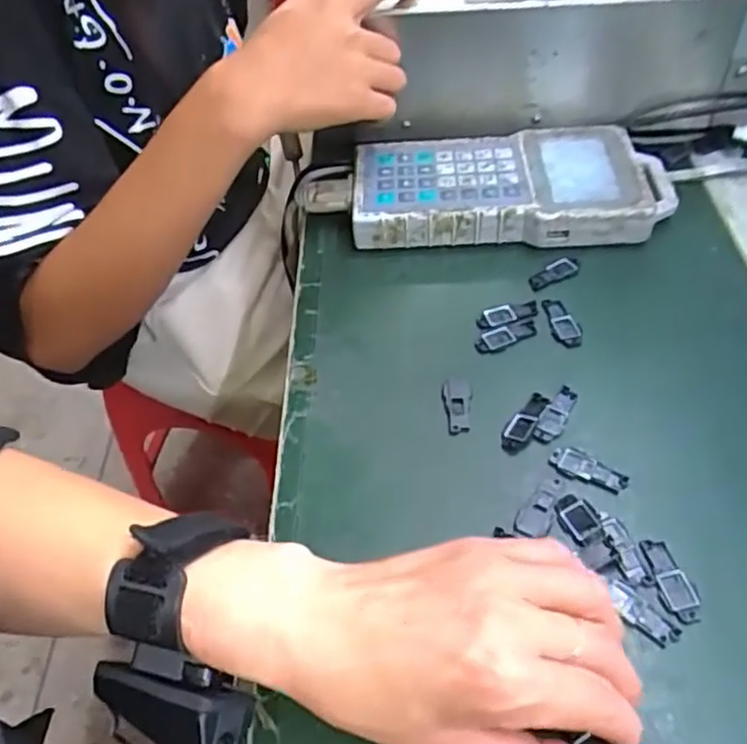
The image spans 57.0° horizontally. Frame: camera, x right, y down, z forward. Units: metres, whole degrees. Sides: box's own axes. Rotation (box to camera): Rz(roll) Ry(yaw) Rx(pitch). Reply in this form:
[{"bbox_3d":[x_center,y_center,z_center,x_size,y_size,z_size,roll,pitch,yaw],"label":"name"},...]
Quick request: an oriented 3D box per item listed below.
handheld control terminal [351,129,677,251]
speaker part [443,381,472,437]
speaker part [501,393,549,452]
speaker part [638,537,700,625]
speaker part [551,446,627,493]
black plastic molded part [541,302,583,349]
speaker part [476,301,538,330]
[{"bbox_3d":[0.099,-0.134,0.502,0.222,0.031,0.101,-1,50,5],"label":"handheld control terminal"},{"bbox_3d":[0.047,0.018,0.394,0.015,0.004,0.037,0,50,5],"label":"speaker part"},{"bbox_3d":[0.084,0.026,0.382,0.014,0.004,0.039,25,56,24],"label":"speaker part"},{"bbox_3d":[0.140,0.096,0.320,0.016,0.004,0.041,-12,50,-5],"label":"speaker part"},{"bbox_3d":[0.113,0.052,0.362,0.039,0.004,0.017,30,59,27],"label":"speaker part"},{"bbox_3d":[0.119,-0.031,0.434,0.016,0.004,0.042,-8,50,-1],"label":"black plastic molded part"},{"bbox_3d":[0.086,-0.038,0.440,0.042,0.004,0.017,-14,50,-6],"label":"speaker part"}]

